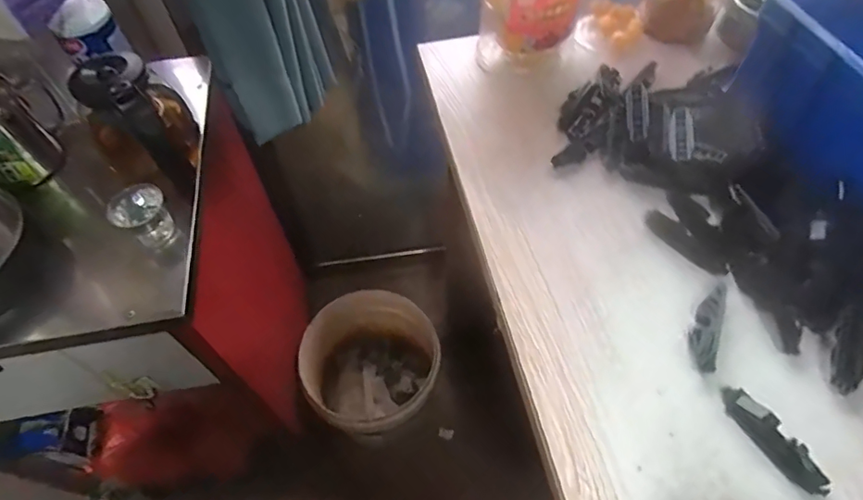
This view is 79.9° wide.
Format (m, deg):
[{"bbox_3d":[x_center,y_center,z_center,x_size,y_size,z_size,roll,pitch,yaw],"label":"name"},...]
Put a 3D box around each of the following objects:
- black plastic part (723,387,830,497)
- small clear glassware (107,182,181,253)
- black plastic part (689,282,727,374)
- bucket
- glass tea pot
[{"bbox_3d":[0.239,0.133,0.361,0.019,0.015,0.079,-27,59,-13],"label":"black plastic part"},{"bbox_3d":[-0.301,-0.033,0.546,0.052,0.056,0.049,-33,61,-18],"label":"small clear glassware"},{"bbox_3d":[0.221,0.058,0.412,0.019,0.014,0.082,19,60,16],"label":"black plastic part"},{"bbox_3d":[-0.111,0.261,1.060,0.254,0.240,0.265,-1,56,2],"label":"bucket"},{"bbox_3d":[-0.315,-0.134,0.567,0.104,0.121,0.137,-37,62,-20],"label":"glass tea pot"}]

